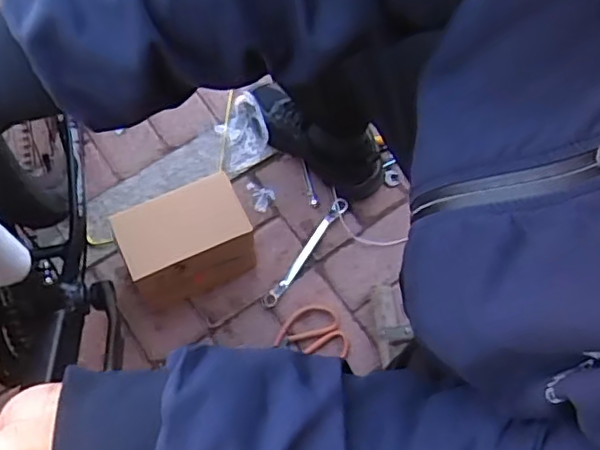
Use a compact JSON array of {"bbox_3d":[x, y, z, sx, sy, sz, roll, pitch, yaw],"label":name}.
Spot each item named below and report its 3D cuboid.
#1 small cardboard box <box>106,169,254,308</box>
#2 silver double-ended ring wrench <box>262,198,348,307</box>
[{"bbox_3d":[-0.163,0.030,0.913,0.168,0.178,0.104,-26,73,-10],"label":"small cardboard box"},{"bbox_3d":[0.008,0.042,1.000,0.024,0.016,0.216,35,73,10],"label":"silver double-ended ring wrench"}]

